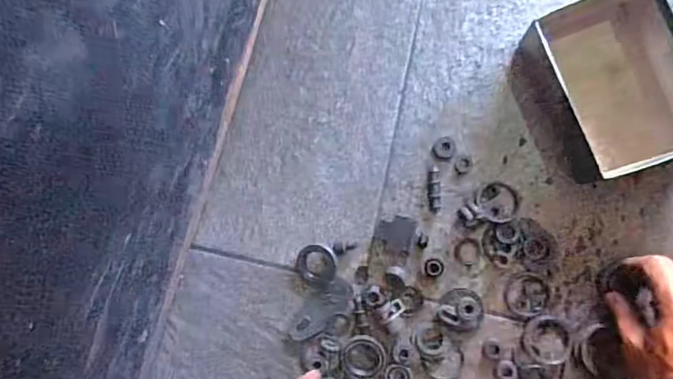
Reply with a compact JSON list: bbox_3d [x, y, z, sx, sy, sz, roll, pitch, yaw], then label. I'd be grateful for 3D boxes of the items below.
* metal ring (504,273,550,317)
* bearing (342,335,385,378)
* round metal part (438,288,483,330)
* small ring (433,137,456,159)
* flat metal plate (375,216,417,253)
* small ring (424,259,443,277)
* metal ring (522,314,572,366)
[{"bbox_3d":[0.169,0.093,0.441,0.038,0.004,0.039,-1,86,8],"label":"metal ring"},{"bbox_3d":[0.024,0.151,0.448,0.038,0.004,0.039,-1,86,8],"label":"bearing"},{"bbox_3d":[0.112,0.107,0.446,0.038,0.010,0.035,-1,86,8],"label":"round metal part"},{"bbox_3d":[0.099,-0.038,0.457,0.019,0.008,0.020,-1,86,8],"label":"small ring"},{"bbox_3d":[0.054,0.038,0.454,0.032,0.004,0.030,19,88,9],"label":"flat metal plate"},{"bbox_3d":[0.087,0.070,0.447,0.017,0.018,0.016,-2,85,7],"label":"small ring"},{"bbox_3d":[0.182,0.130,0.430,0.039,0.006,0.040,-1,86,8],"label":"metal ring"}]

